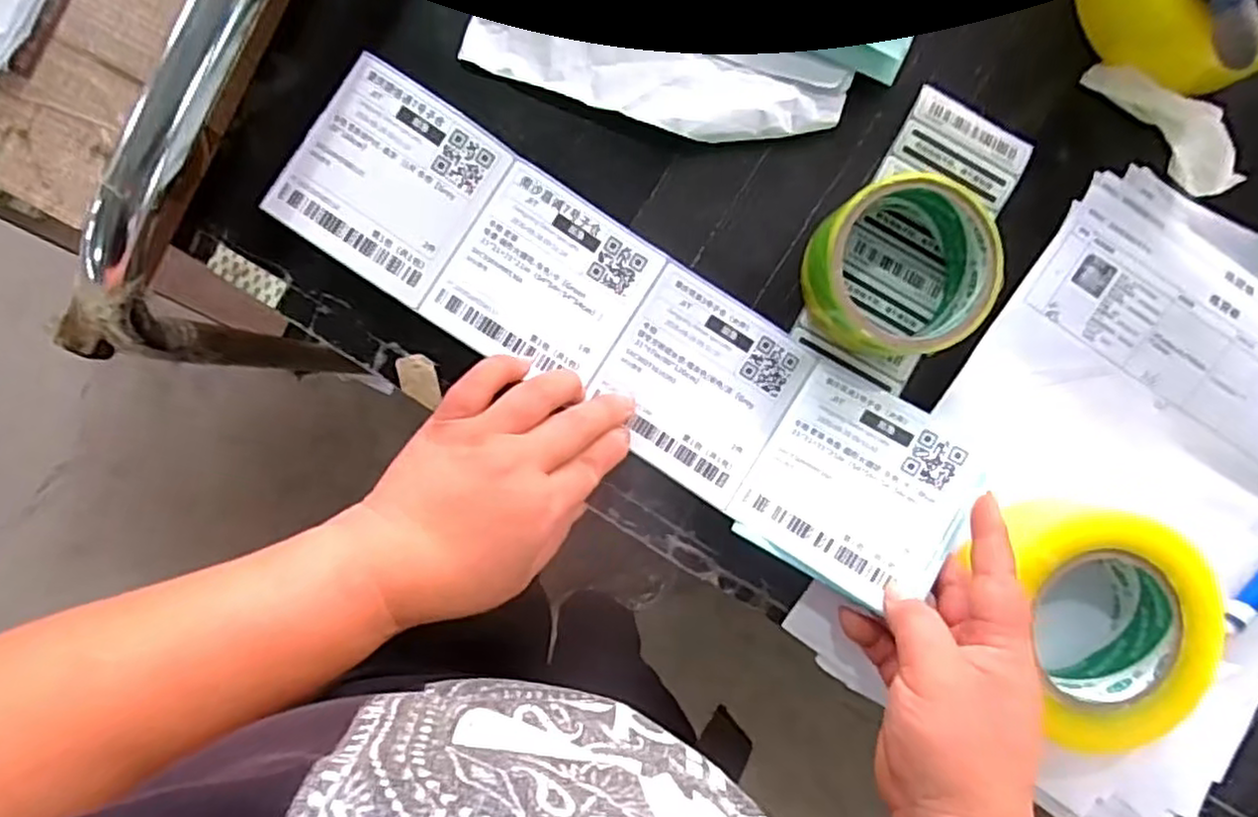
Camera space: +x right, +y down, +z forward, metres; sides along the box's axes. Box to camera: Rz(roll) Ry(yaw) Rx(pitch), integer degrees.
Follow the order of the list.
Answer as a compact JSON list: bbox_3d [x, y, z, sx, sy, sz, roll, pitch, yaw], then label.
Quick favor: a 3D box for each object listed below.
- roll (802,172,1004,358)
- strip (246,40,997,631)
[{"bbox_3d":[0.141,-0.073,0.380,0.091,0.045,0.089,0,93,-5],"label":"roll"},{"bbox_3d":[-0.003,-0.042,0.385,0.389,0.033,0.103,33,89,1],"label":"strip"}]

